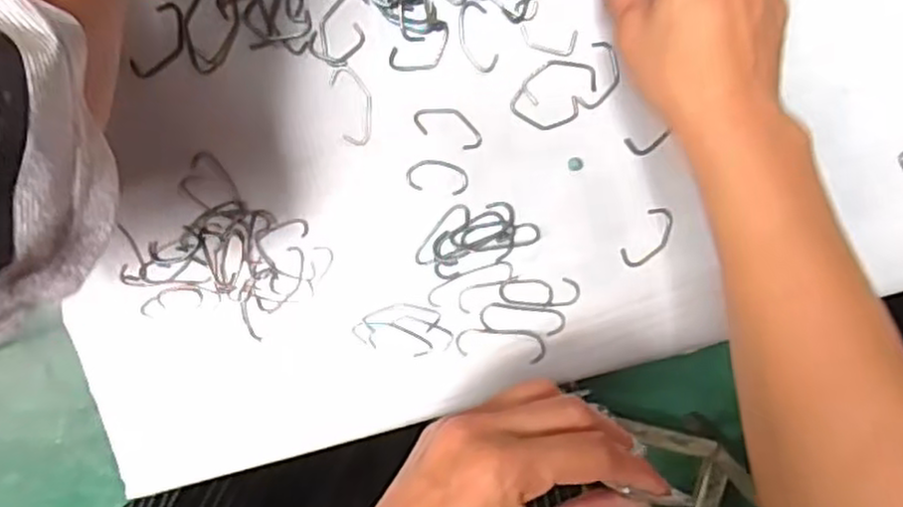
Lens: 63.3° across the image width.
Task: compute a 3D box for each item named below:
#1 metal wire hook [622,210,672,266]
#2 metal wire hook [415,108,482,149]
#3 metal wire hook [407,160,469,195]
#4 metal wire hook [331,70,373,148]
[{"bbox_3d":[0.107,-0.008,0.394,0.019,0.004,0.035,34,94,-6],"label":"metal wire hook"},{"bbox_3d":[-0.001,-0.067,0.382,0.037,0.004,0.017,20,95,-4],"label":"metal wire hook"},{"bbox_3d":[-0.007,-0.040,0.384,0.032,0.004,0.017,7,96,-3],"label":"metal wire hook"},{"bbox_3d":[-0.050,-0.076,0.379,0.019,0.004,0.040,-14,97,-1],"label":"metal wire hook"}]

